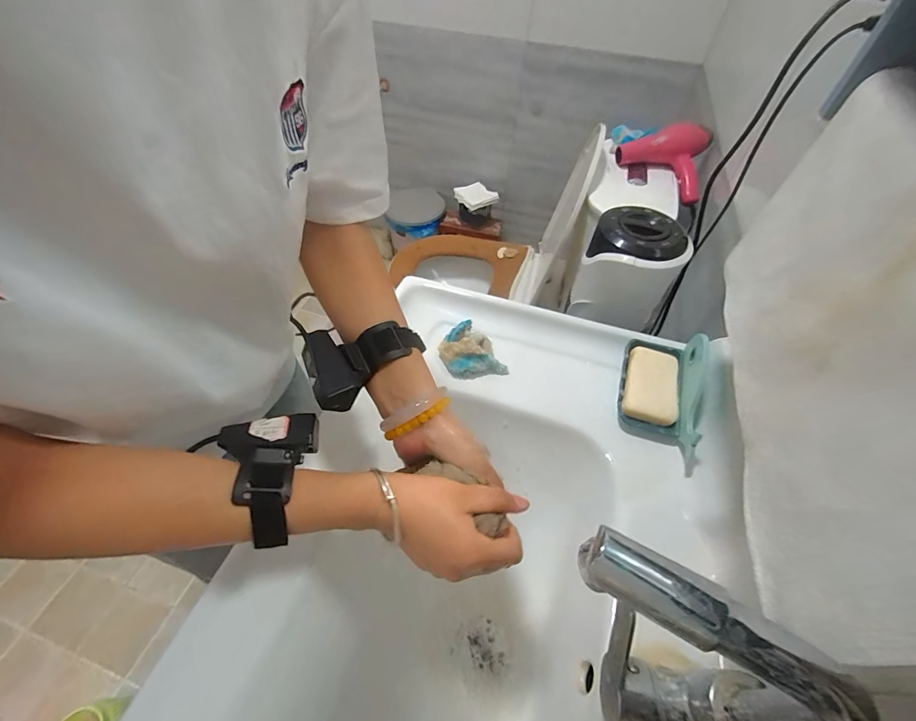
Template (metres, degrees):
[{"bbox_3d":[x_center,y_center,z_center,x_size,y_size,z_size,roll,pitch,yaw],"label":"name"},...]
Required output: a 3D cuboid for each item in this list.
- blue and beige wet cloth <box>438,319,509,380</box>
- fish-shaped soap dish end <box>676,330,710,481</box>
[{"bbox_3d":[0.010,-0.019,0.543,0.077,0.037,0.103,-23,56,-19],"label":"blue and beige wet cloth"},{"bbox_3d":[0.278,0.044,0.471,0.021,0.055,0.175,14,68,9],"label":"fish-shaped soap dish end"}]

